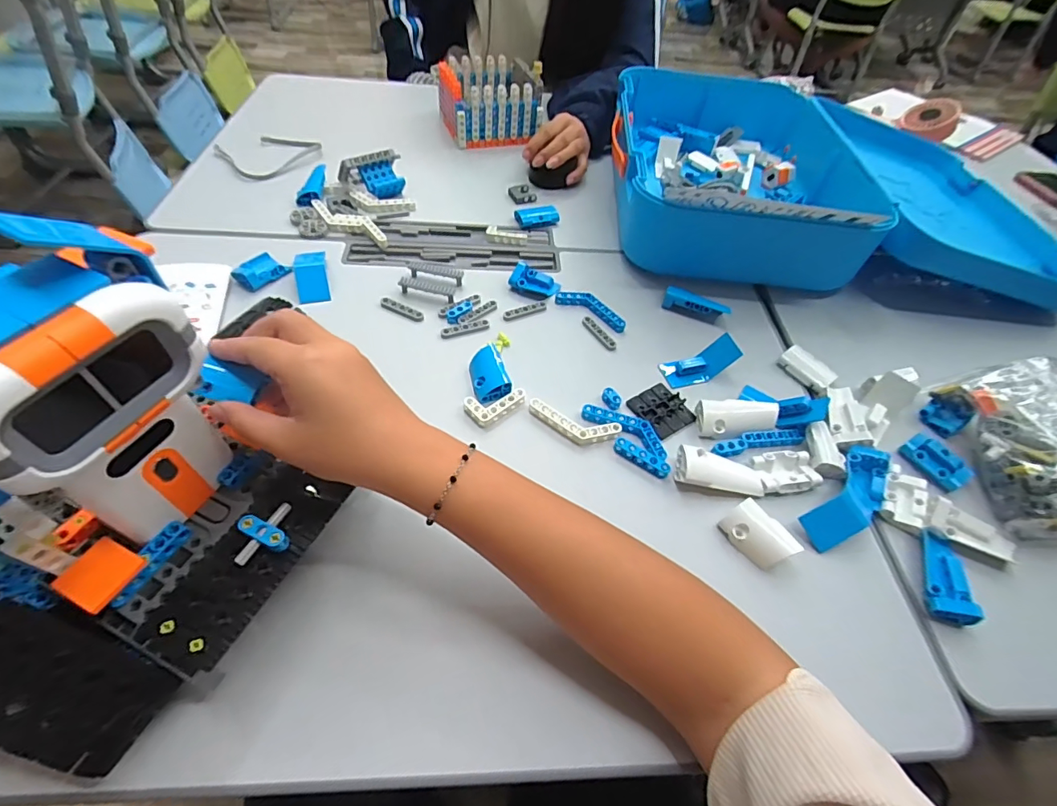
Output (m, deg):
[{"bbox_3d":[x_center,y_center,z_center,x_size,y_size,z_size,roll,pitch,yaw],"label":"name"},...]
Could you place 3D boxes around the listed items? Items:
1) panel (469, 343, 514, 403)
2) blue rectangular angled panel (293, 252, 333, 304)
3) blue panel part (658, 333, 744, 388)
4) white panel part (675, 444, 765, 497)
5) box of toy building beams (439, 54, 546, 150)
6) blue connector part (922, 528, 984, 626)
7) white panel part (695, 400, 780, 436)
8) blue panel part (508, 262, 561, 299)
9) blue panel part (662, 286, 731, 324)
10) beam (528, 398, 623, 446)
[{"bbox_3d":[-0.038,-0.030,0.443,0.033,0.016,0.068,-10,54,-14],"label":"panel"},{"bbox_3d":[-0.224,-0.132,0.496,0.030,0.020,0.060,-11,54,-14],"label":"blue rectangular angled panel"},{"bbox_3d":[0.168,-0.039,0.471,0.072,0.022,0.030,-26,53,12],"label":"blue panel part"},{"bbox_3d":[0.156,0.058,0.394,0.070,0.019,0.030,9,52,1],"label":"white panel part"},{"bbox_3d":[-0.061,-0.456,0.726,0.129,0.077,0.134,-16,55,-18],"label":"box of toy building beams"},{"bbox_3d":[0.312,0.128,0.358,0.027,0.017,0.066,18,53,8],"label":"blue connector part"},{"bbox_3d":[0.186,0.013,0.428,0.070,0.015,0.030,0,84,-2],"label":"white panel part"},{"bbox_3d":[0.007,-0.133,0.523,0.053,0.019,0.032,18,52,8],"label":"blue panel part"},{"bbox_3d":[0.179,-0.105,0.513,0.068,0.016,0.019,20,53,10],"label":"blue panel part"},{"bbox_3d":[0.038,0.018,0.414,0.082,0.006,0.026,16,52,7],"label":"beam"}]

